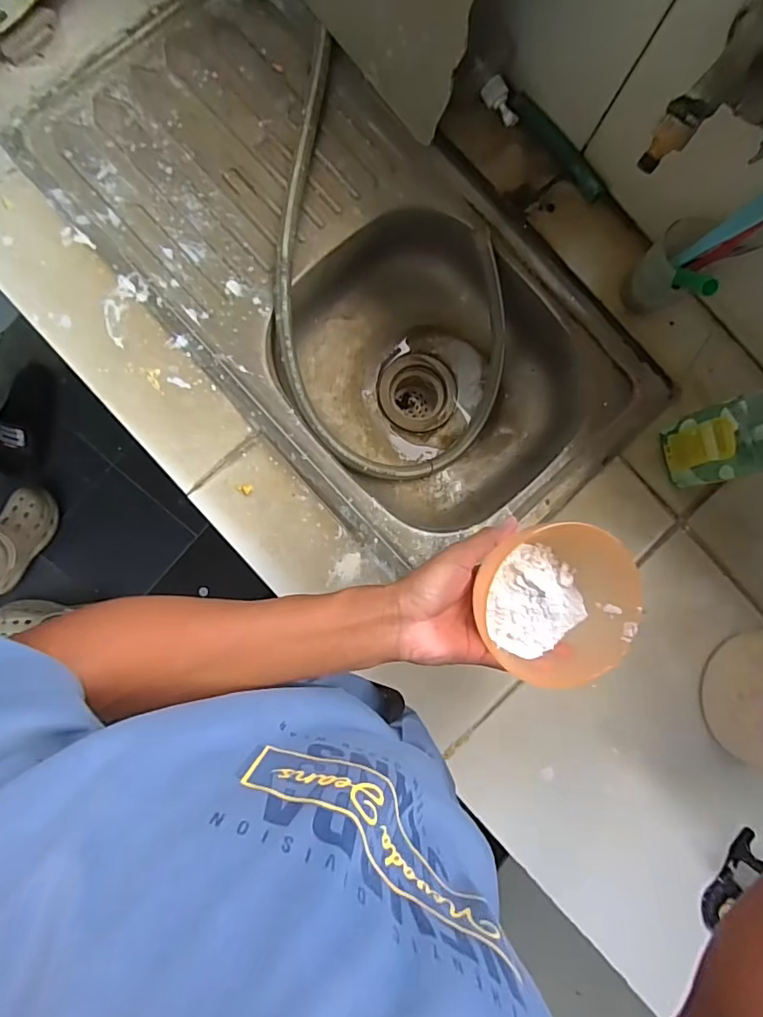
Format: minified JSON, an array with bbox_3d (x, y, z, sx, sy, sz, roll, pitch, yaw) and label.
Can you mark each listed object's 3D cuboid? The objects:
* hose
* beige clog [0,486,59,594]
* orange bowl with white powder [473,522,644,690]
[{"bbox_3d":[0.013,-0.287,0.635,0.271,0.132,0.488,0,86,-4],"label":"hose"},{"bbox_3d":[-0.932,0.085,1.276,0.118,0.082,0.281,31,85,-1],"label":"beige clog"},{"bbox_3d":[0.135,0.074,0.392,0.116,0.047,0.109,0,86,-4],"label":"orange bowl with white powder"}]

